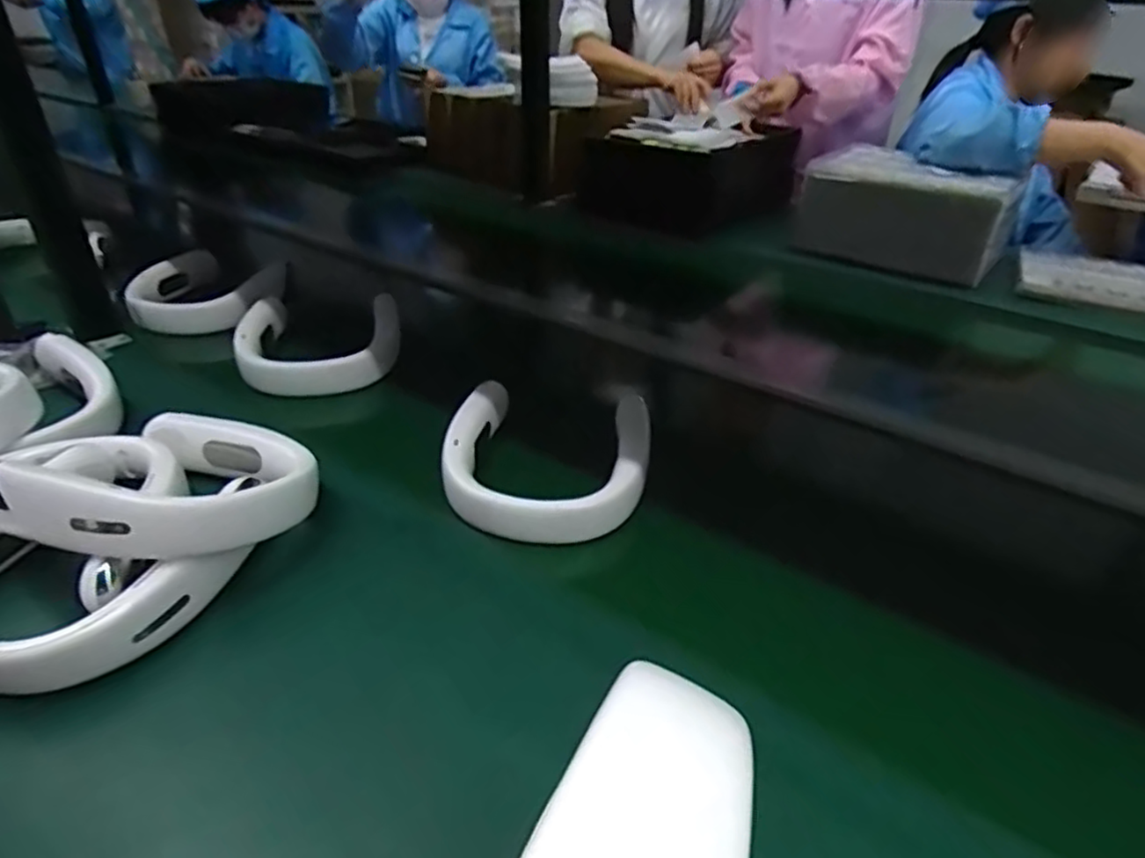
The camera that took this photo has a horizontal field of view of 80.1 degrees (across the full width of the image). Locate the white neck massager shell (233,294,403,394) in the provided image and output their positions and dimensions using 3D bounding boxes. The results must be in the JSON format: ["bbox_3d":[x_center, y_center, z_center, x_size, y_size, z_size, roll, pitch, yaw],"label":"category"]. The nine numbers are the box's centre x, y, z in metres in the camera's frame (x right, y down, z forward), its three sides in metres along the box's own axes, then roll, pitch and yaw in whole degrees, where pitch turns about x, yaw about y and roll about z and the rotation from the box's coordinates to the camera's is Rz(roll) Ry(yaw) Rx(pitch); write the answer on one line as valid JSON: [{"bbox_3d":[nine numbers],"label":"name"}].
[{"bbox_3d":[-0.303,-0.114,0.833,0.195,0.060,0.190,-13,36,-14],"label":"white neck massager shell"}]

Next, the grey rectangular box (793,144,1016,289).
[{"bbox_3d":[0.621,-0.402,1.238,0.338,0.150,0.250,27,45,35],"label":"grey rectangular box"}]

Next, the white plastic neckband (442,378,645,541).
[{"bbox_3d":[-0.024,0.027,0.635,0.192,0.051,0.182,11,37,19],"label":"white plastic neckband"}]

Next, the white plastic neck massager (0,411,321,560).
[{"bbox_3d":[-0.312,0.042,0.536,0.203,0.061,0.181,13,19,24],"label":"white plastic neck massager"}]

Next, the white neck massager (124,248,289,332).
[{"bbox_3d":[-0.504,-0.193,0.941,0.176,0.055,0.204,4,36,10],"label":"white neck massager"}]

